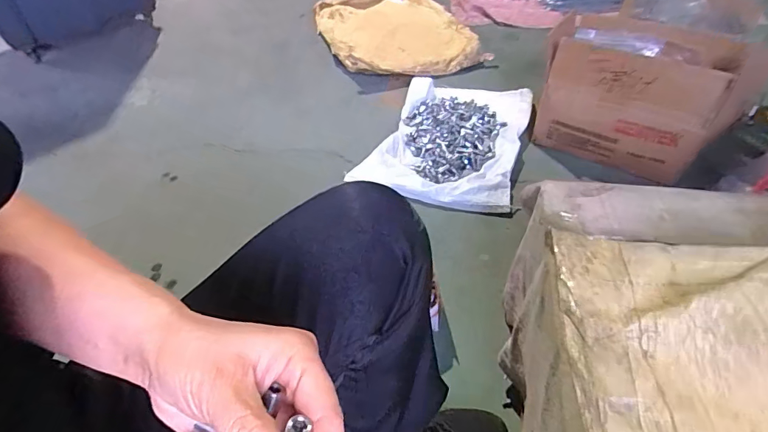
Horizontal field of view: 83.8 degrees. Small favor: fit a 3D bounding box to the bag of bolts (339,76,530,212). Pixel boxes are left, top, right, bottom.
[{"bbox_3d":[0.183,-0.221,1.150,0.360,0.042,0.547,13,47,15],"label":"bag of bolts"}]

